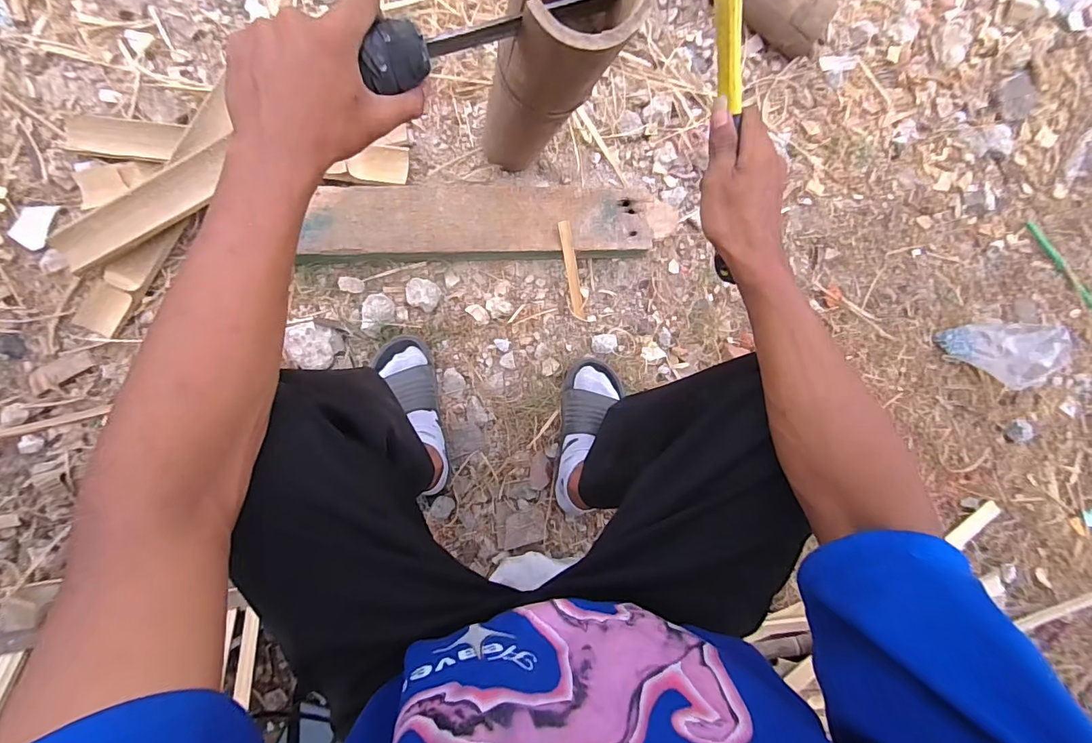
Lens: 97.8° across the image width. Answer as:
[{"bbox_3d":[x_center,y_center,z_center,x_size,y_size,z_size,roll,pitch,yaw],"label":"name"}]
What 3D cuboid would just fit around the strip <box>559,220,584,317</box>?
[{"bbox_3d":[0.044,-0.169,0.797,0.019,0.010,0.160,-10,114,4],"label":"strip"}]

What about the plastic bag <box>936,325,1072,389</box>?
[{"bbox_3d":[0.819,-0.030,0.839,0.208,0.101,0.107,4,89,-5],"label":"plastic bag"}]

